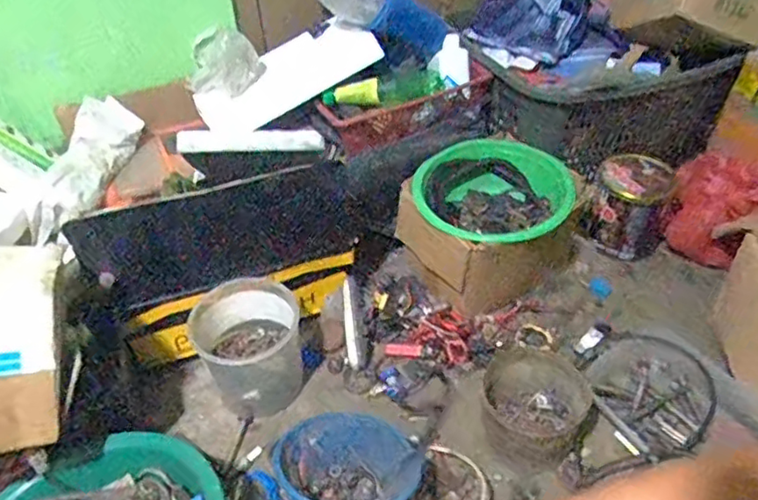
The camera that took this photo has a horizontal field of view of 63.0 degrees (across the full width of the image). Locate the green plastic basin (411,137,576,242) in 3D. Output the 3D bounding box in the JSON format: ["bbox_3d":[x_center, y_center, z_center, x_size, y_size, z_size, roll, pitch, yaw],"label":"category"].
[{"bbox_3d":[0.202,-0.096,1.110,0.248,0.084,0.253,-1,43,1],"label":"green plastic basin"}]

